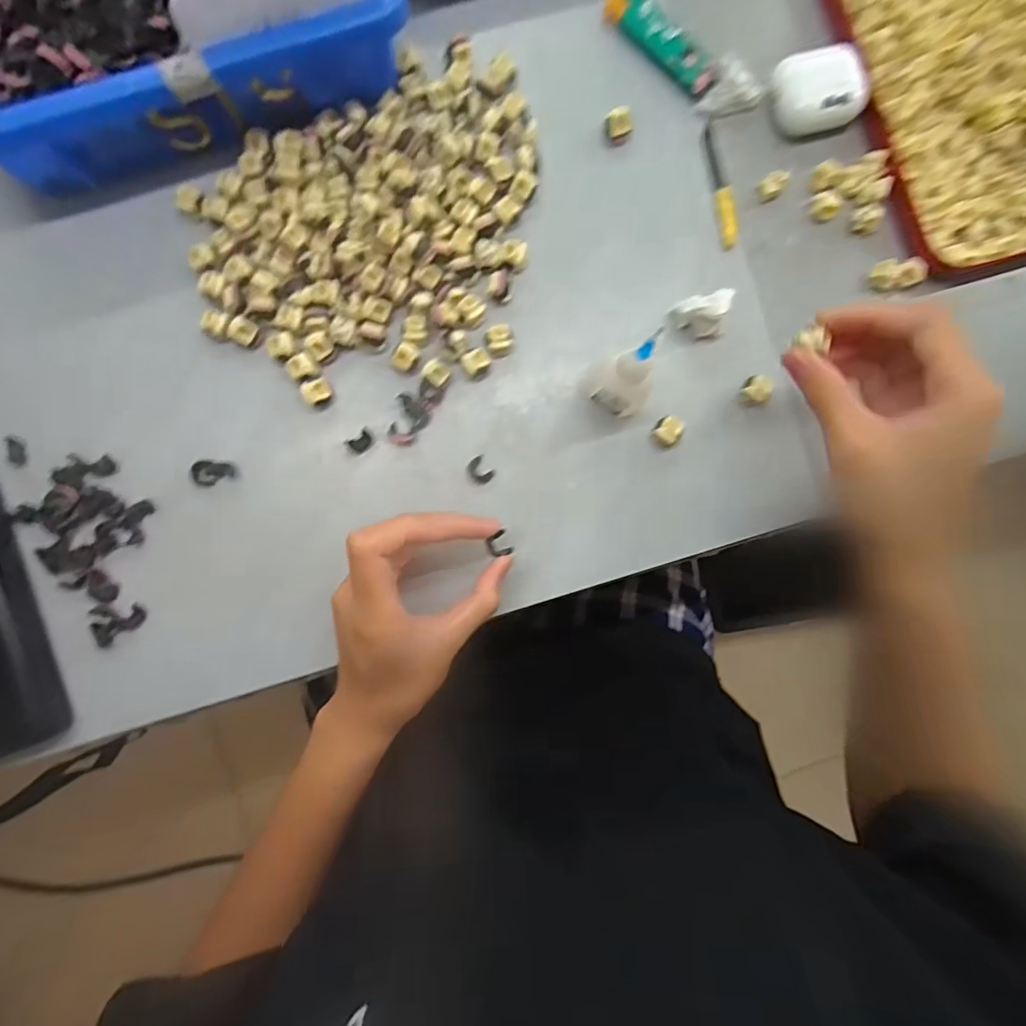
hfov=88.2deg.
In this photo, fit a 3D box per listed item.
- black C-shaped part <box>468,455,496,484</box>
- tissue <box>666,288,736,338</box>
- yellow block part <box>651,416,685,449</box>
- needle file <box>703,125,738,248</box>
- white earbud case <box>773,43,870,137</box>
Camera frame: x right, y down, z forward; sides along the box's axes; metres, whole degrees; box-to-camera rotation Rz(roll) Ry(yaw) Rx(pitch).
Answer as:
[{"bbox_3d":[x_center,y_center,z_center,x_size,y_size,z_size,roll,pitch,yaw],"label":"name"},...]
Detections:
[{"bbox_3d":[-0.020,-0.025,0.320,0.014,0.005,0.017,-41,90,-3],"label":"black C-shaped part"},{"bbox_3d":[0.116,-0.123,0.319,0.027,0.027,0.030,-45,90,-3],"label":"tissue"},{"bbox_3d":[0.093,-0.049,0.321,0.016,0.015,0.017,42,87,-1],"label":"yellow block part"},{"bbox_3d":[0.131,-0.205,0.330,0.011,0.004,0.075,-10,89,-2],"label":"needle file"},{"bbox_3d":[0.189,-0.260,0.325,0.052,0.017,0.045,-19,89,-3],"label":"white earbud case"}]

